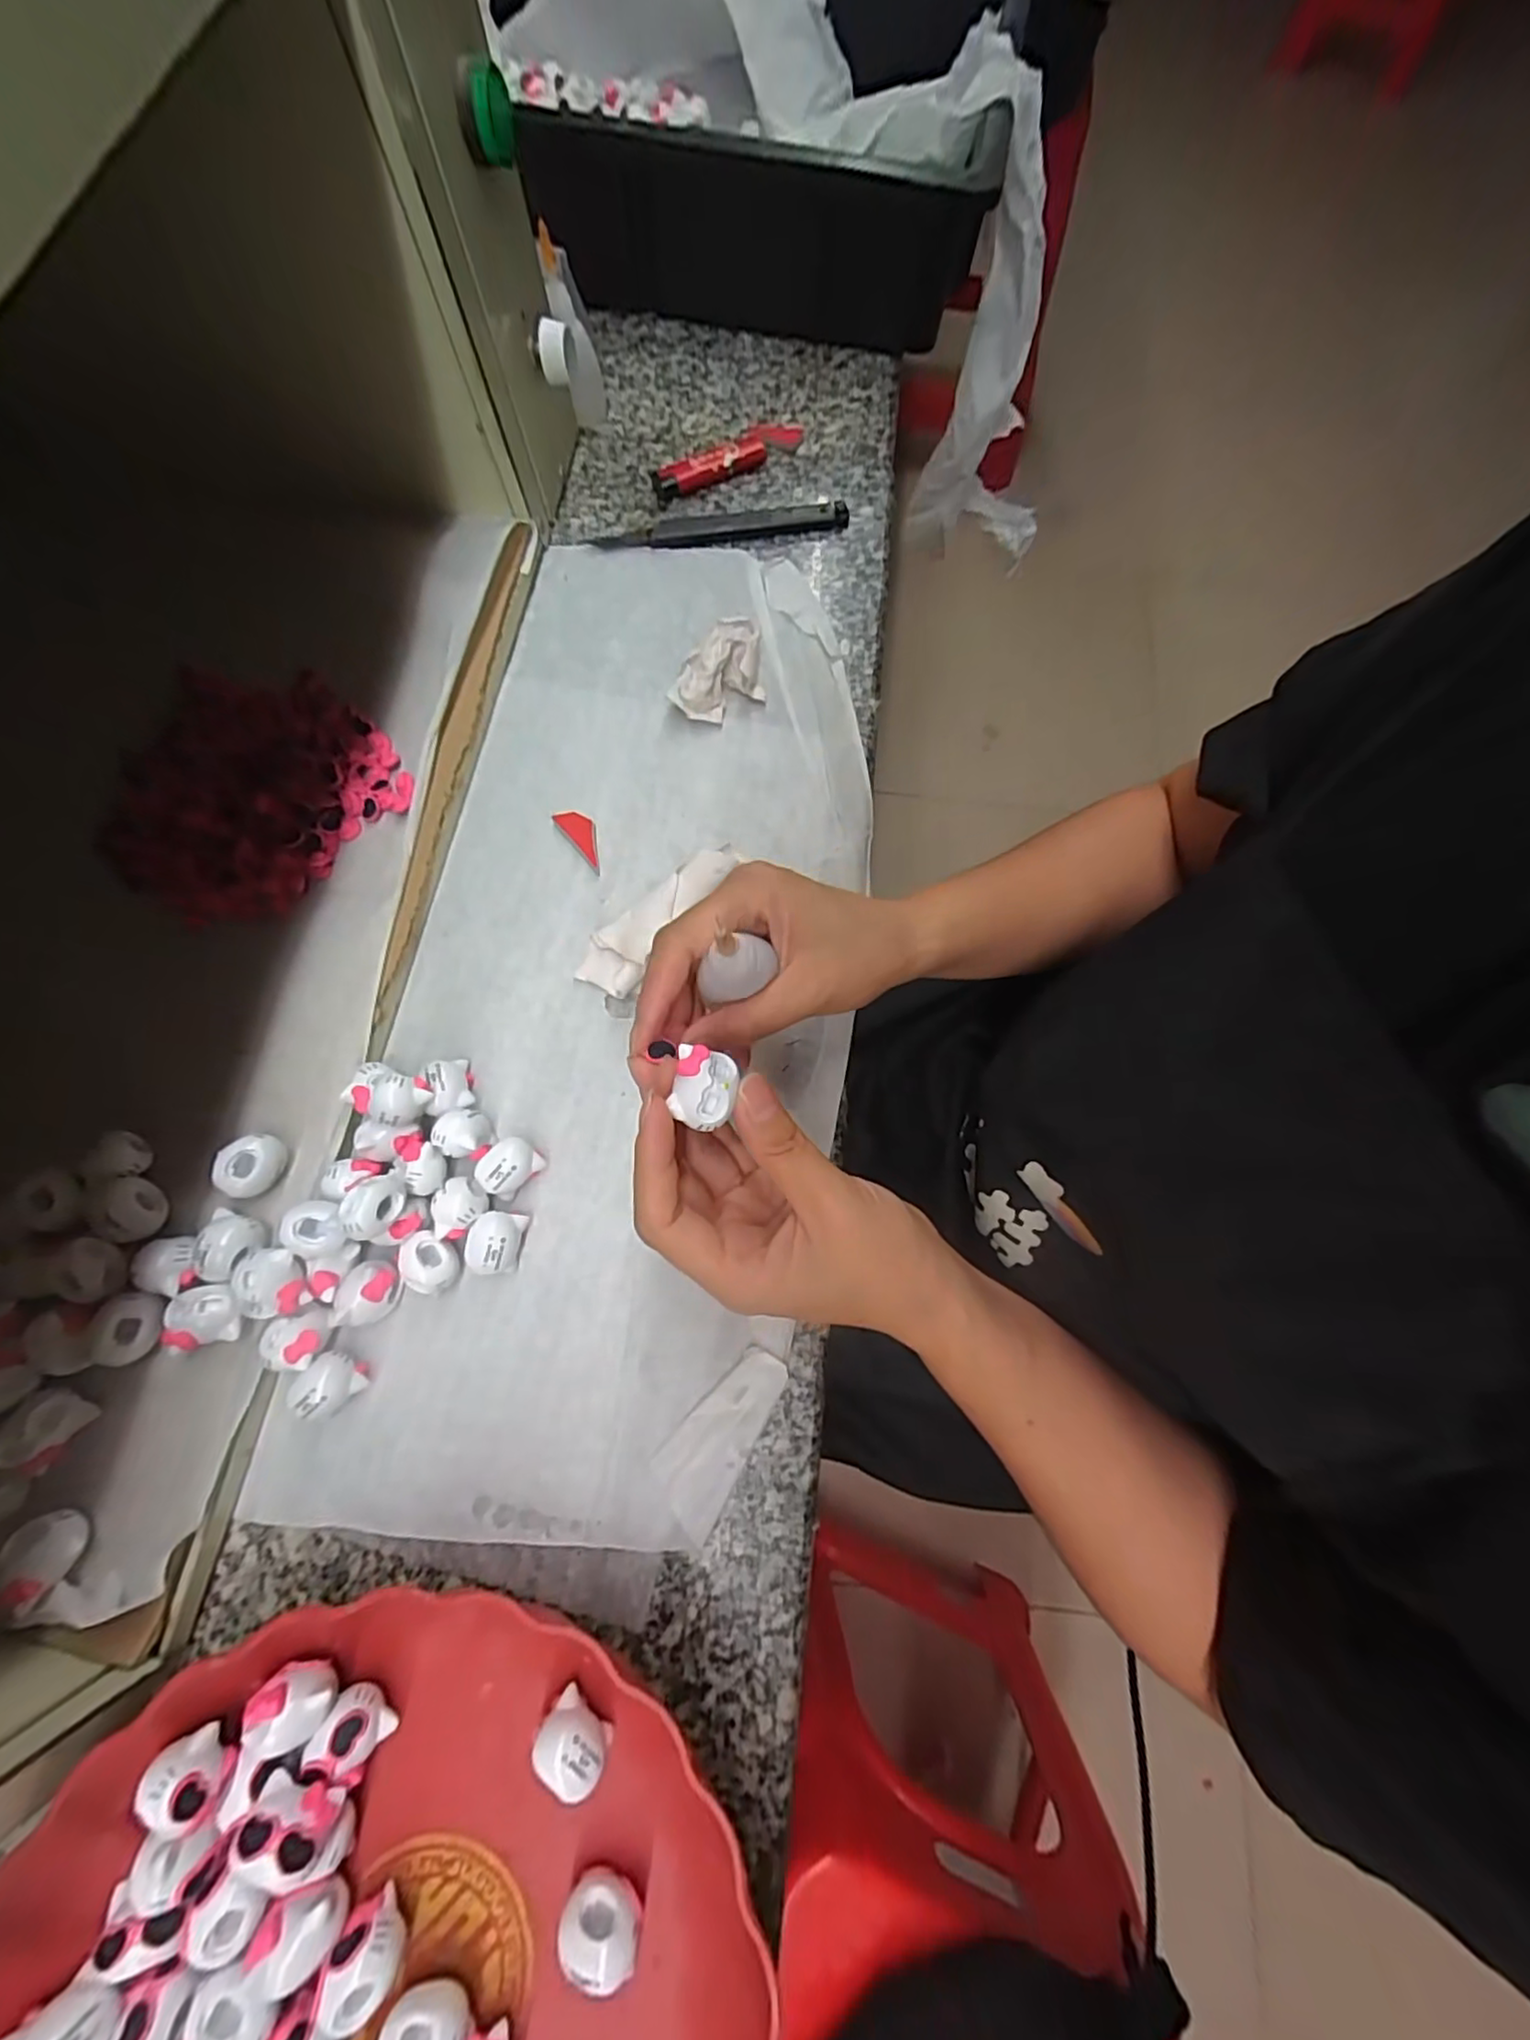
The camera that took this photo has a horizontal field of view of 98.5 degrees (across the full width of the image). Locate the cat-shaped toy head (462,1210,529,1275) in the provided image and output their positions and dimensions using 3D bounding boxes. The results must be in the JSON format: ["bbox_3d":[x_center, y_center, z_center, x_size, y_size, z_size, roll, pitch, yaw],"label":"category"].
[{"bbox_3d":[-0.114,0.093,0.278,0.021,0.018,0.024,7,73,1],"label":"cat-shaped toy head"}]

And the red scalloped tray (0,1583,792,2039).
[{"bbox_3d":[-0.121,0.318,0.202,0.246,0.055,0.245,-15,74,-6],"label":"red scalloped tray"}]

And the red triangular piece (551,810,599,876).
[{"bbox_3d":[-0.093,-0.096,0.343,0.016,0.004,0.040,-37,78,-11],"label":"red triangular piece"}]

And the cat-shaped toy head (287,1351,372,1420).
[{"bbox_3d":[-0.173,0.146,0.263,0.020,0.017,0.021,0,73,-1],"label":"cat-shaped toy head"}]

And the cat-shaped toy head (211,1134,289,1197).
[{"bbox_3d":[-0.211,0.060,0.273,0.018,0.021,0.024,4,73,0],"label":"cat-shaped toy head"}]

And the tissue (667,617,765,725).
[{"bbox_3d":[-0.026,-0.188,0.360,0.059,0.022,0.039,-38,78,-11],"label":"tissue"}]

